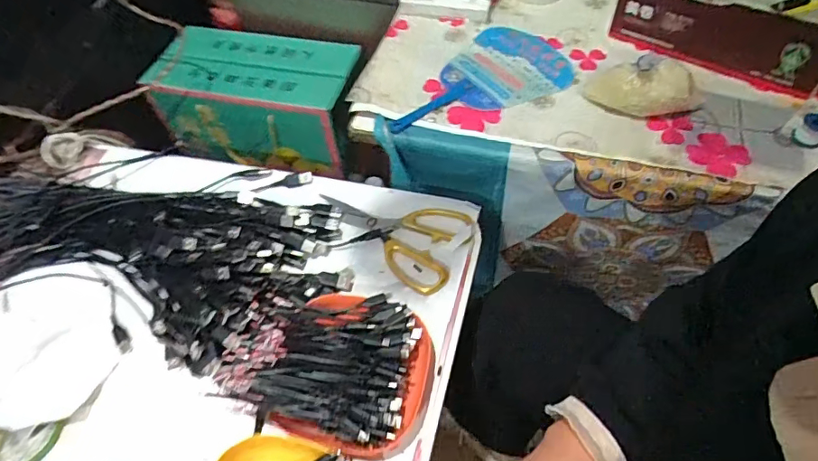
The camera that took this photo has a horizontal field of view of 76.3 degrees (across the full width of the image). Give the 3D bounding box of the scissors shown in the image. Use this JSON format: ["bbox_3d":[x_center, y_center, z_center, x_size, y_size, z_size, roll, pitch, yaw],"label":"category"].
[{"bbox_3d":[-0.023,-0.002,0.575,0.171,0.011,0.104,22,60,18],"label":"scissors"}]

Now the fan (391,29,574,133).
[{"bbox_3d":[0.084,-0.204,0.689,0.255,0.019,0.142,-23,57,-12],"label":"fan"}]

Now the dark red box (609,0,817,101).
[{"bbox_3d":[0.371,-0.237,0.632,0.251,0.086,0.031,29,62,21],"label":"dark red box"}]

